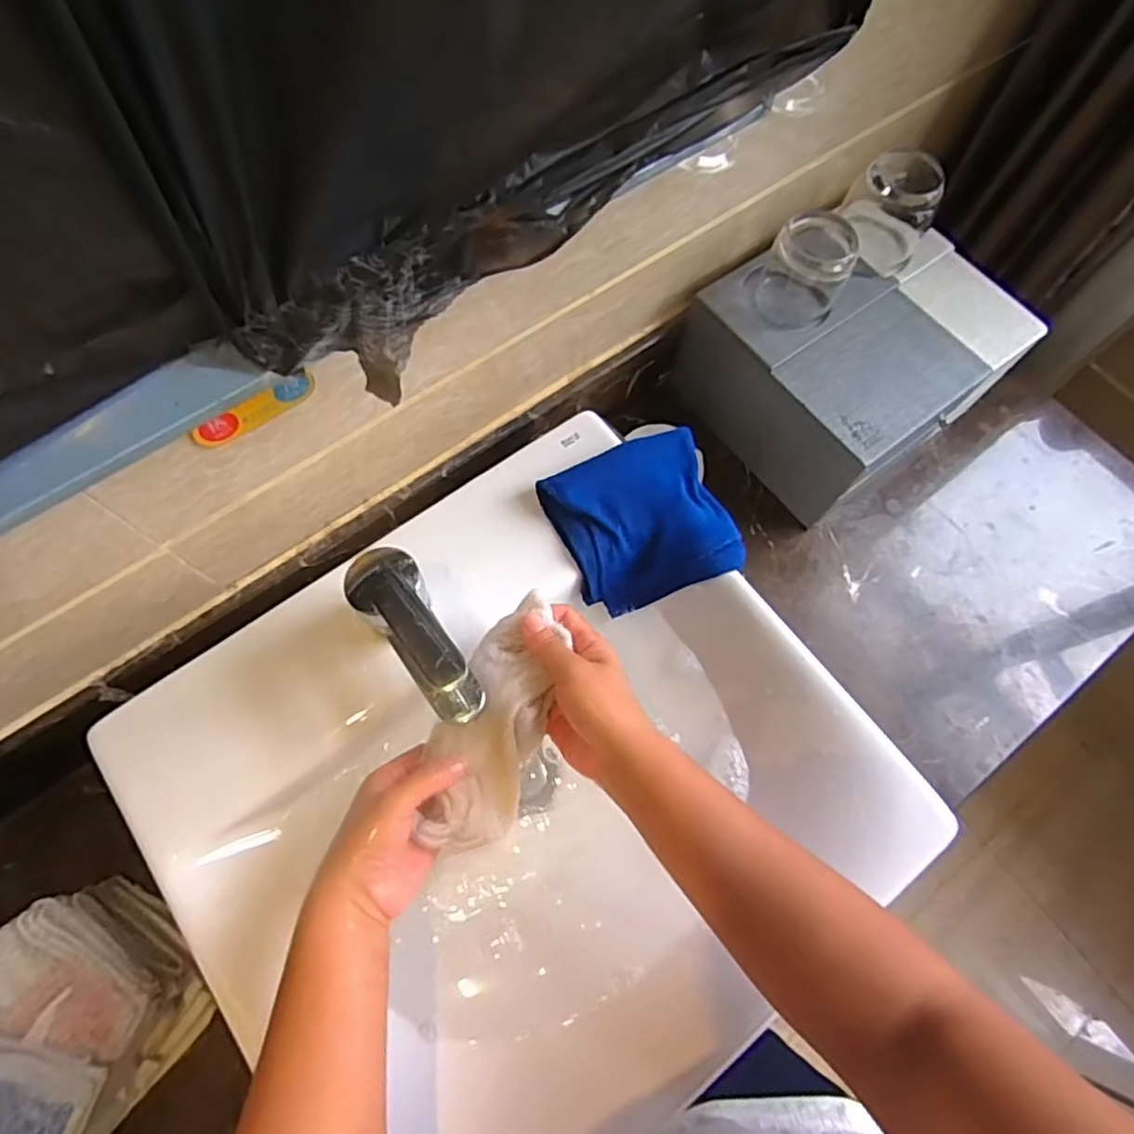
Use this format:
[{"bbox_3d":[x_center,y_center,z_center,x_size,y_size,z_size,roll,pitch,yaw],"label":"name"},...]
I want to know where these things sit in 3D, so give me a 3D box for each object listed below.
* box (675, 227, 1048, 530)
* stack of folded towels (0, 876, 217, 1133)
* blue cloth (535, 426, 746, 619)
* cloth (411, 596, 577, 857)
[{"bbox_3d":[0.285,-0.214,0.663,0.256,0.135,0.220,-36,75,-14],"label":"box"},{"bbox_3d":[-0.368,0.345,0.455,0.140,0.119,0.195,30,71,9],"label":"stack of folded towels"},{"bbox_3d":[0.061,-0.035,0.533,0.141,0.054,0.128,-21,72,-9],"label":"blue cloth"},{"bbox_3d":[-0.051,0.103,0.431,0.067,0.037,0.170,16,90,4],"label":"cloth"}]

